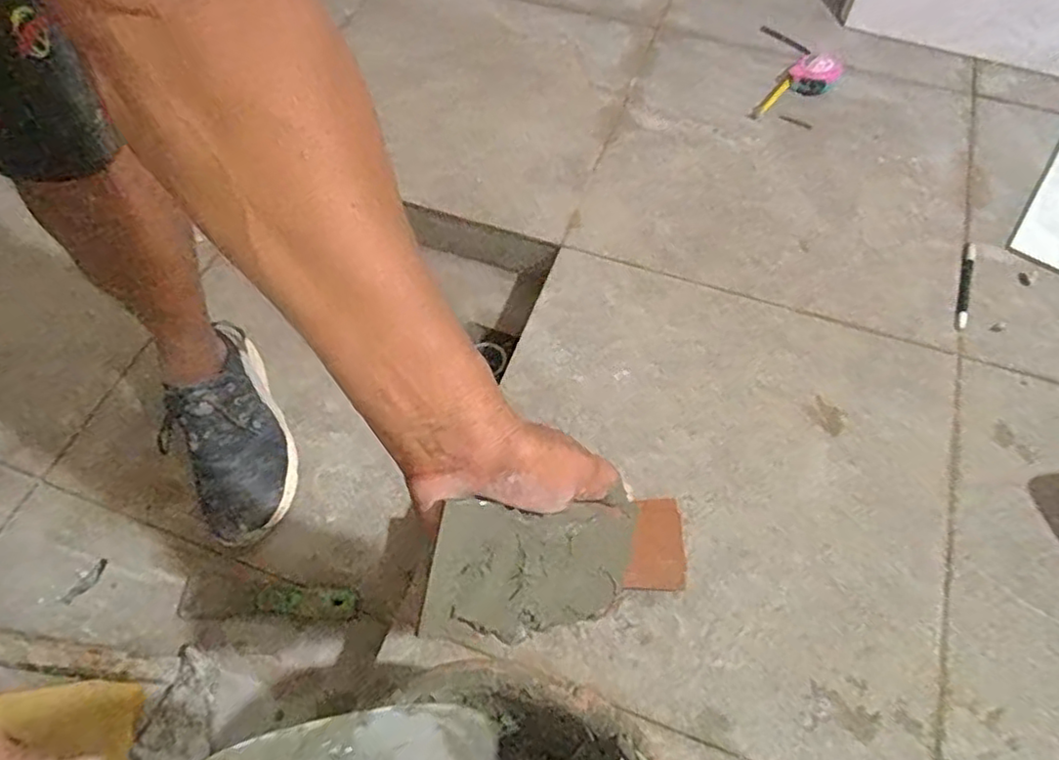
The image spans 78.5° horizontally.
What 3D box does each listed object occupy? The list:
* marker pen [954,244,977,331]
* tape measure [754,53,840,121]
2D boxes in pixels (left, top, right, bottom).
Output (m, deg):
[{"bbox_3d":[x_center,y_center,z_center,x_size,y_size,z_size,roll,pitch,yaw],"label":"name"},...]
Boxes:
[{"bbox_3d":[0.517,-0.112,0.767,0.013,0.008,0.123,18,65,11],"label":"marker pen"},{"bbox_3d":[0.377,-0.405,0.897,0.068,0.036,0.143,35,70,18],"label":"tape measure"}]

